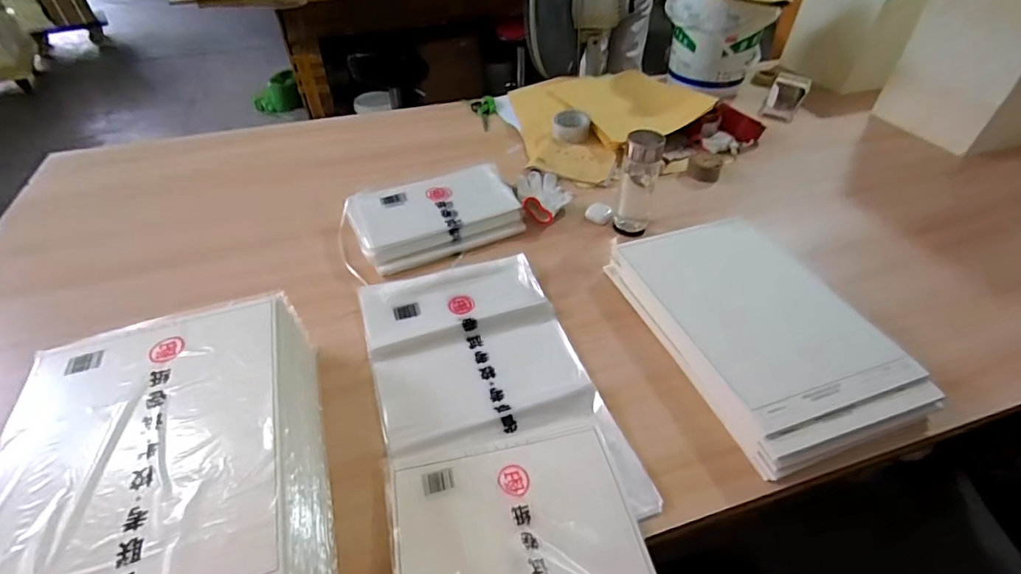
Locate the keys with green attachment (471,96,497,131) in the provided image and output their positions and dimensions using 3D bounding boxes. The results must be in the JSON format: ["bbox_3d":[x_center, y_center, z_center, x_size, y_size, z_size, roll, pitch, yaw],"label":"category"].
[{"bbox_3d":[-0.065,-0.465,1.297,0.065,0.024,0.173,-8,44,-8],"label":"keys with green attachment"}]

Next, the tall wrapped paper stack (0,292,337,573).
[{"bbox_3d":[-0.345,0.229,0.489,0.275,0.126,0.476,-15,44,-13],"label":"tall wrapped paper stack"}]

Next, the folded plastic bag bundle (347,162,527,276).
[{"bbox_3d":[-0.143,-0.141,0.920,0.306,0.056,0.208,-17,45,-15],"label":"folded plastic bag bundle"}]

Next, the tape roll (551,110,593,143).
[{"bbox_3d":[0.147,-0.386,1.158,0.089,0.047,0.089,6,44,6],"label":"tape roll"}]

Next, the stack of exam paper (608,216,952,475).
[{"bbox_3d":[0.349,0.042,0.702,0.246,0.068,0.395,-15,45,-14],"label":"stack of exam paper"}]

